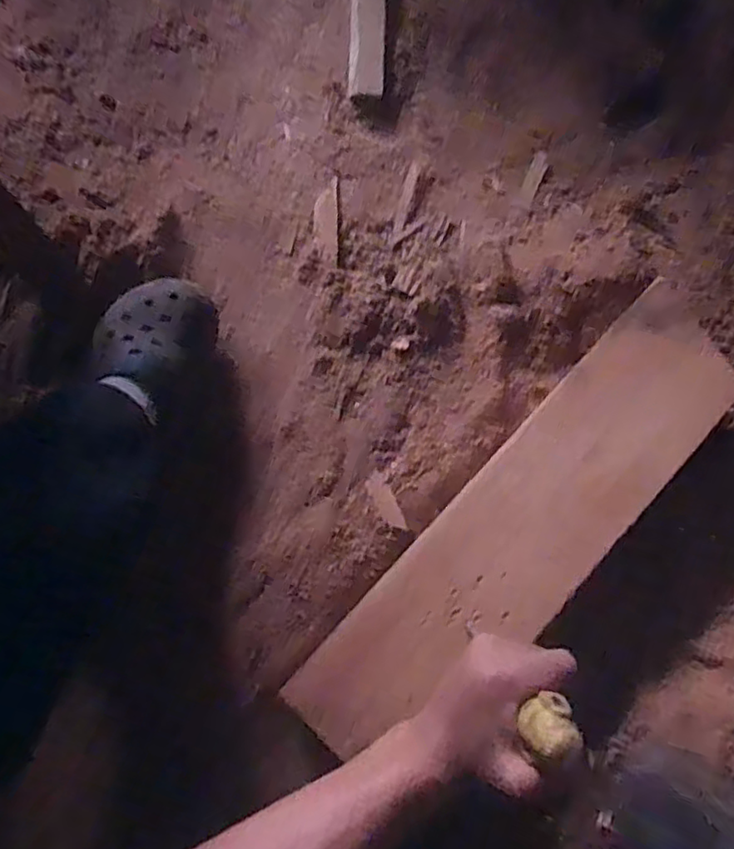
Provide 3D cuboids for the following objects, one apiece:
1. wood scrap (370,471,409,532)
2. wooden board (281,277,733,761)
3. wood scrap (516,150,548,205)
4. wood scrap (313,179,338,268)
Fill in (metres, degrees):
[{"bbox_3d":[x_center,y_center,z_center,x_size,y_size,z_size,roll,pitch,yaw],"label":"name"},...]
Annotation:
[{"bbox_3d":[0.018,0.070,0.577,0.016,0.004,0.060,-24,62,-8],"label":"wood scrap"},{"bbox_3d":[0.141,0.074,0.531,0.473,0.015,0.121,-42,80,-13],"label":"wooden board"},{"bbox_3d":[0.182,-0.268,0.696,0.017,0.004,0.074,23,75,4],"label":"wood scrap"},{"bbox_3d":[-0.042,-0.212,0.663,0.025,0.010,0.106,0,74,-2],"label":"wood scrap"}]

